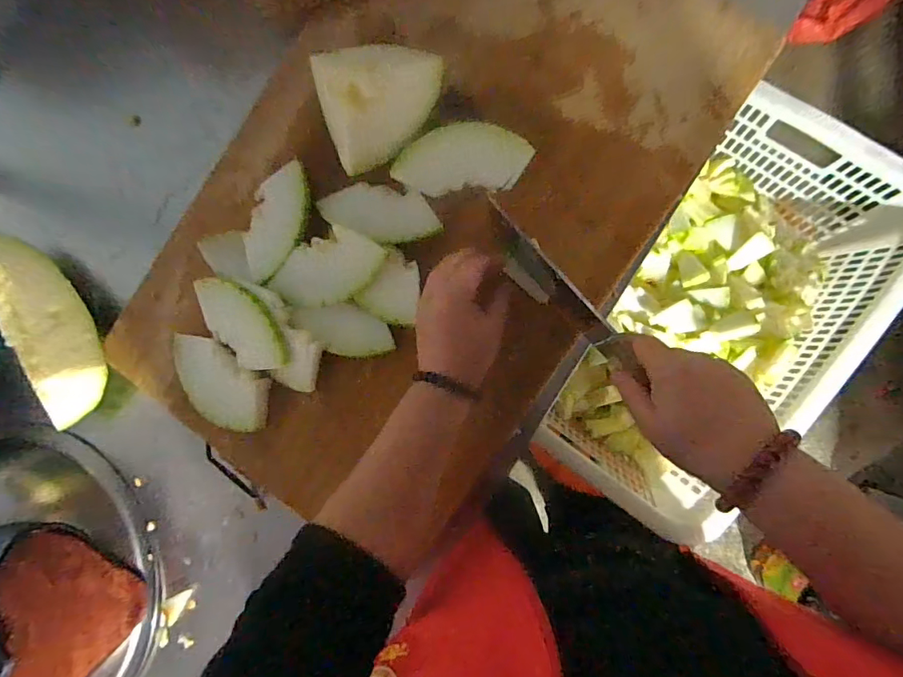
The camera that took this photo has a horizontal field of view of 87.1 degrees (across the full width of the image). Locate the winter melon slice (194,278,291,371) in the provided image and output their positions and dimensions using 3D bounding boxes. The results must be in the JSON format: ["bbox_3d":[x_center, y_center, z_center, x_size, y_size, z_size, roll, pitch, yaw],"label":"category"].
[{"bbox_3d":[-0.220,-0.016,0.498,0.064,0.014,0.131,-44,81,4],"label":"winter melon slice"}]

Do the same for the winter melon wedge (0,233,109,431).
[{"bbox_3d":[-0.462,-0.023,0.541,0.087,0.059,0.238,-29,82,6],"label":"winter melon wedge"}]

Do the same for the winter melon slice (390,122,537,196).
[{"bbox_3d":[0.010,-0.181,0.477,0.134,0.016,0.064,-3,86,9],"label":"winter melon slice"}]

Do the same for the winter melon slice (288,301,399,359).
[{"bbox_3d":[-0.113,-0.010,0.491,0.106,0.012,0.051,16,89,-5],"label":"winter melon slice"}]

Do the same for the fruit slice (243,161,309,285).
[{"bbox_3d":[-0.183,-0.122,0.498,0.066,0.009,0.127,15,89,10],"label":"fruit slice"}]

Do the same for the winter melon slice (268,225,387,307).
[{"bbox_3d":[-0.127,-0.070,0.489,0.117,0.013,0.068,-28,82,7],"label":"winter melon slice"}]

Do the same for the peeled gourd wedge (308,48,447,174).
[{"bbox_3d":[-0.069,-0.234,0.465,0.129,0.064,0.117,-14,84,8],"label":"peeled gourd wedge"}]

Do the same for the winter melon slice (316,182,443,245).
[{"bbox_3d":[-0.074,-0.130,0.490,0.127,0.008,0.062,15,71,9],"label":"winter melon slice"}]

